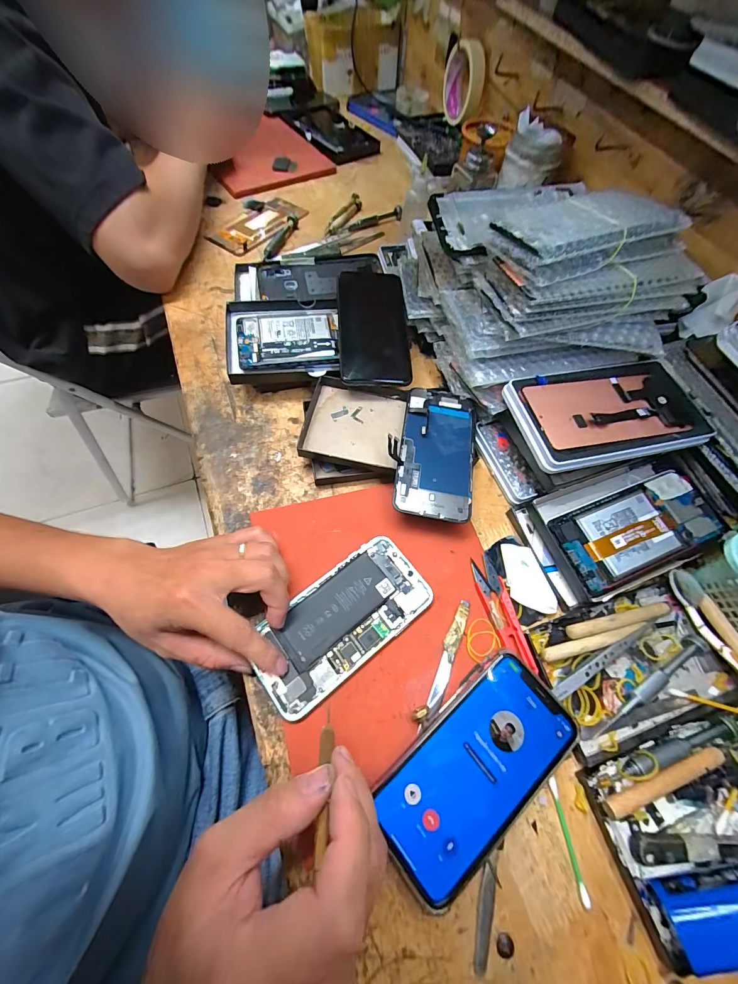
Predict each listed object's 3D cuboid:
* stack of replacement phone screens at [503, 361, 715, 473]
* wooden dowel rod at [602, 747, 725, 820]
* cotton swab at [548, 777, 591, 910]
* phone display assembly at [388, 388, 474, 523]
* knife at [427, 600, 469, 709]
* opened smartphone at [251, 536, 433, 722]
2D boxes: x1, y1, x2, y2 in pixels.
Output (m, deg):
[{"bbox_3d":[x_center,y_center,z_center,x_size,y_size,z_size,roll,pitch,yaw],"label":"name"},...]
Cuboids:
[{"bbox_3d":[0.228,-0.077,0.335,0.174,0.013,0.100,-9,65,-8],"label":"stack of replacement phone screens"},{"bbox_3d":[0.213,0.209,0.255,0.100,0.010,0.012,-18,67,-12],"label":"wooden dowel rod"},{"bbox_3d":[0.138,0.241,0.243,0.007,0.007,0.067,-3,64,-6],"label":"cotton swab"},{"bbox_3d":[0.062,-0.041,0.339,0.079,0.011,0.139,12,66,1],"label":"phone display assembly"},{"bbox_3d":[0.066,0.130,0.287,0.012,0.004,0.084,24,65,8],"label":"knife"},{"bbox_3d":[-0.021,0.106,0.289,0.149,0.004,0.074,-41,74,-21],"label":"opened smartphone"}]

